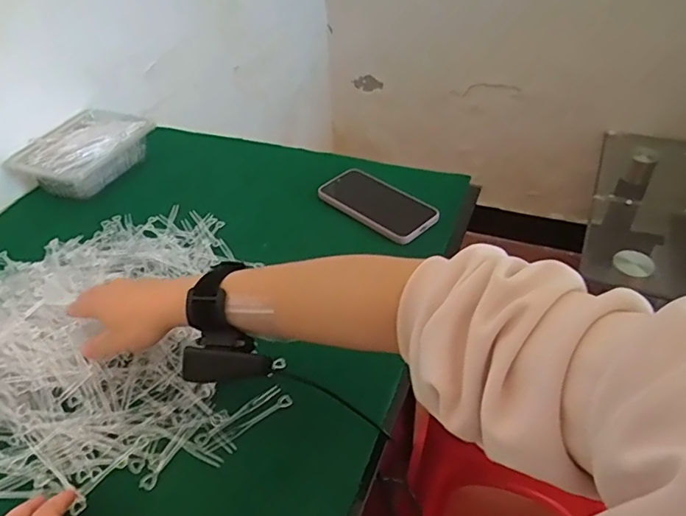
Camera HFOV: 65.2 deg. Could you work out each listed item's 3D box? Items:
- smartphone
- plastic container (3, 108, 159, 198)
[{"bbox_3d":[0.046,-0.074,0.714,0.160,0.014,0.076,34,58,29],"label":"smartphone"},{"bbox_3d":[-0.377,-0.154,0.795,0.129,0.071,0.173,14,43,19],"label":"plastic container"}]

